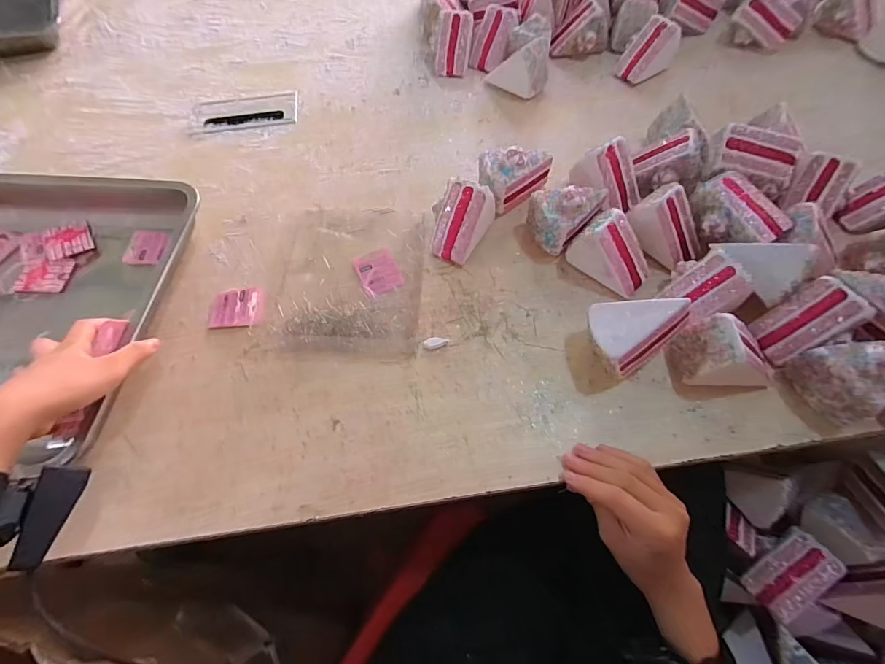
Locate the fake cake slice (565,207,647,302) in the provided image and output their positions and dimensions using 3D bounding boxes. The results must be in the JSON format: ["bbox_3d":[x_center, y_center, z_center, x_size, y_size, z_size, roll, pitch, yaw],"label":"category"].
[{"bbox_3d":[0.188,-0.084,0.454,0.057,0.065,0.086,-40,69,-18],"label":"fake cake slice"}]

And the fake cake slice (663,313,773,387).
[{"bbox_3d":[0.279,0.019,0.393,0.094,0.061,0.059,-1,62,0],"label":"fake cake slice"}]

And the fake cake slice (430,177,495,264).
[{"bbox_3d":[0.020,-0.129,0.476,0.064,0.064,0.070,17,64,9],"label":"fake cake slice"}]

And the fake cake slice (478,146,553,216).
[{"bbox_3d":[0.090,-0.183,0.508,0.089,0.066,0.061,3,62,2],"label":"fake cake slice"}]

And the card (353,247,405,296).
[{"bbox_3d":[-0.074,-0.072,0.478,0.045,0.004,0.059,-22,64,-11],"label":"card"}]

